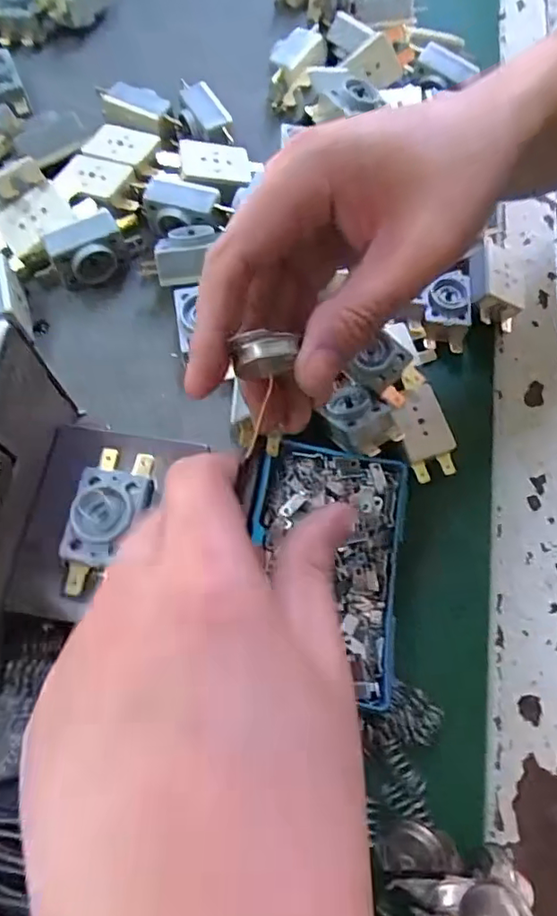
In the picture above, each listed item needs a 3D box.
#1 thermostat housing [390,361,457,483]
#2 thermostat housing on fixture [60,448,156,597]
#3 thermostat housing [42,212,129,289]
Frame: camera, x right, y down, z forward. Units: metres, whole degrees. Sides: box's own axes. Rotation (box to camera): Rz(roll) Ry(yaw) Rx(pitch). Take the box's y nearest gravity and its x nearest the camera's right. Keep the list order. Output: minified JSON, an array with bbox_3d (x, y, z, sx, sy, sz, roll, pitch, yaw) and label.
[{"bbox_3d":[0.073,-0.019,0.287,0.028,0.011,0.058,-11,83,-6],"label":"thermostat housing"},{"bbox_3d":[-0.067,0.024,0.221,0.027,0.014,0.059,11,68,3],"label":"thermostat housing on fixture"},{"bbox_3d":[-0.098,-0.106,0.286,0.036,0.024,0.018,-30,71,-13],"label":"thermostat housing"}]

